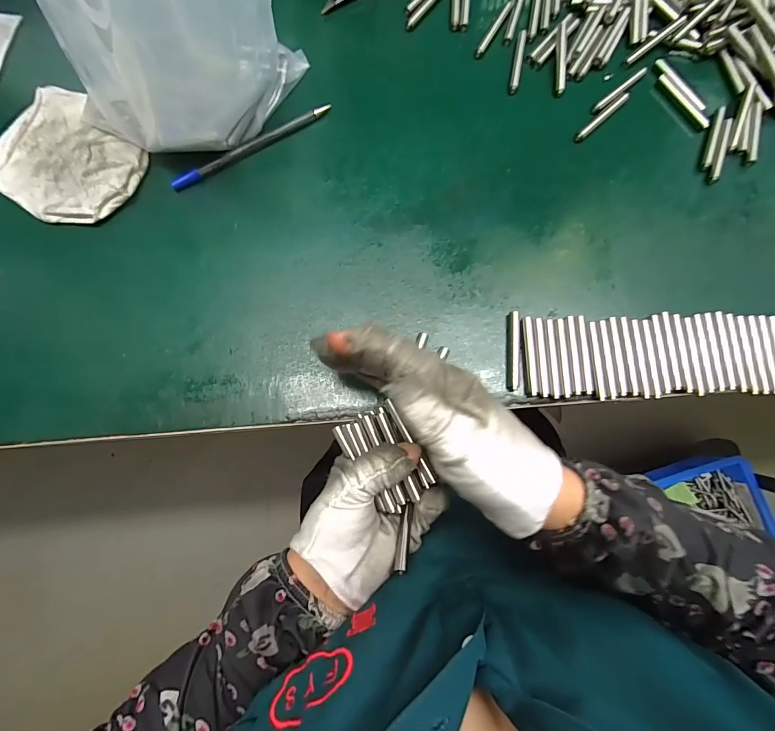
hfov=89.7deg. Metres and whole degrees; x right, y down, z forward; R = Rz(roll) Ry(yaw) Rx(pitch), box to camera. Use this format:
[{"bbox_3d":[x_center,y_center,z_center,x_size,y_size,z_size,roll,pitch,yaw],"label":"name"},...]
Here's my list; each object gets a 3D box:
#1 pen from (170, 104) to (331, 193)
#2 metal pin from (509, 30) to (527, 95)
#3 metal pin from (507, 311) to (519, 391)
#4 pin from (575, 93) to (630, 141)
[{"bbox_3d":[-0.110,-0.179,0.317,0.141,0.010,0.009,-32,82,-6],"label":"pen"},{"bbox_3d":[0.111,-0.259,0.331,0.008,0.005,0.058,10,80,1],"label":"metal pin"},{"bbox_3d":[0.093,-0.011,0.287,0.008,0.006,0.058,2,80,0],"label":"metal pin"},{"bbox_3d":[0.178,-0.205,0.321,0.056,0.006,0.008,-41,83,-7],"label":"pin"}]

